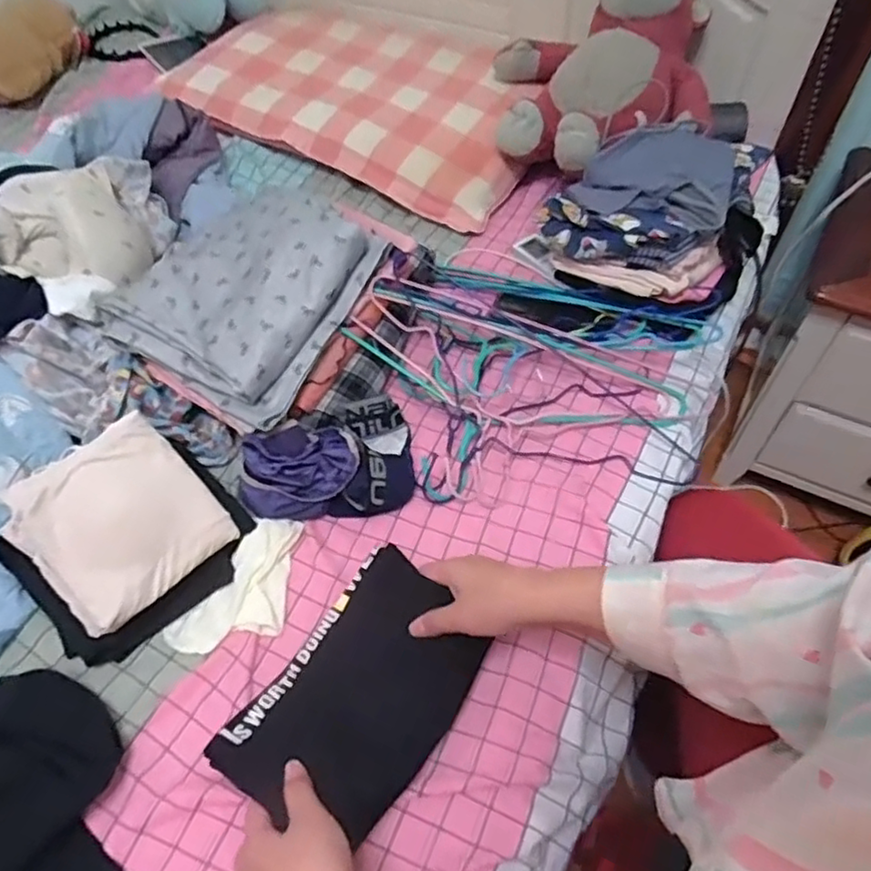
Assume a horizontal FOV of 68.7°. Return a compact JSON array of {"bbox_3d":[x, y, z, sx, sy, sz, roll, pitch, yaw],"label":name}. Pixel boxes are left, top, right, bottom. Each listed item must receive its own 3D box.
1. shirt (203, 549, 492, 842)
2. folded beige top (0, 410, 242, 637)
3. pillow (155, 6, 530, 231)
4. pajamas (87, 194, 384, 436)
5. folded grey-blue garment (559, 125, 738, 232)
[{"bbox_3d":[-0.065,0.228,0.566,0.148,0.043,0.227,33,61,22],"label":"shirt"},{"bbox_3d":[-0.310,0.081,0.626,0.163,0.029,0.164,-38,86,-23],"label":"folded beige top"},{"bbox_3d":[-0.128,-0.599,1.115,0.656,0.103,0.360,25,58,18],"label":"pillow"},{"bbox_3d":[-0.226,-0.173,0.749,0.237,0.075,0.278,23,76,19],"label":"pajamas"},{"bbox_3d":[0.286,-0.338,0.804,0.185,0.048,0.175,22,57,17],"label":"folded grey-blue garment"}]

